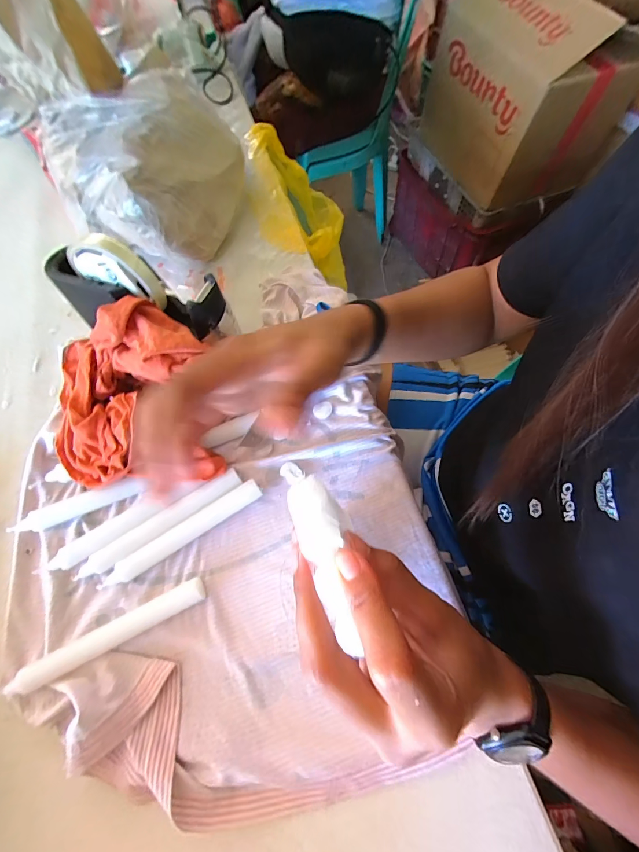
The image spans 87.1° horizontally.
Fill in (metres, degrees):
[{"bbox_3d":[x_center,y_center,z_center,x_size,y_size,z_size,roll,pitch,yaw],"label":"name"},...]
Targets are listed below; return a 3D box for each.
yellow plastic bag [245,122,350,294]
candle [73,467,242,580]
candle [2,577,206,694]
[{"bbox_3d":[-0.031,-0.353,0.559,0.138,0.128,0.280,-9,67,-1],"label":"yellow plastic bag"},{"bbox_3d":[-0.148,0.091,0.318,0.161,0.013,0.018,-32,70,-10],"label":"candle"},{"bbox_3d":[-0.173,0.174,0.283,0.157,0.016,0.020,-26,69,-8],"label":"candle"}]

